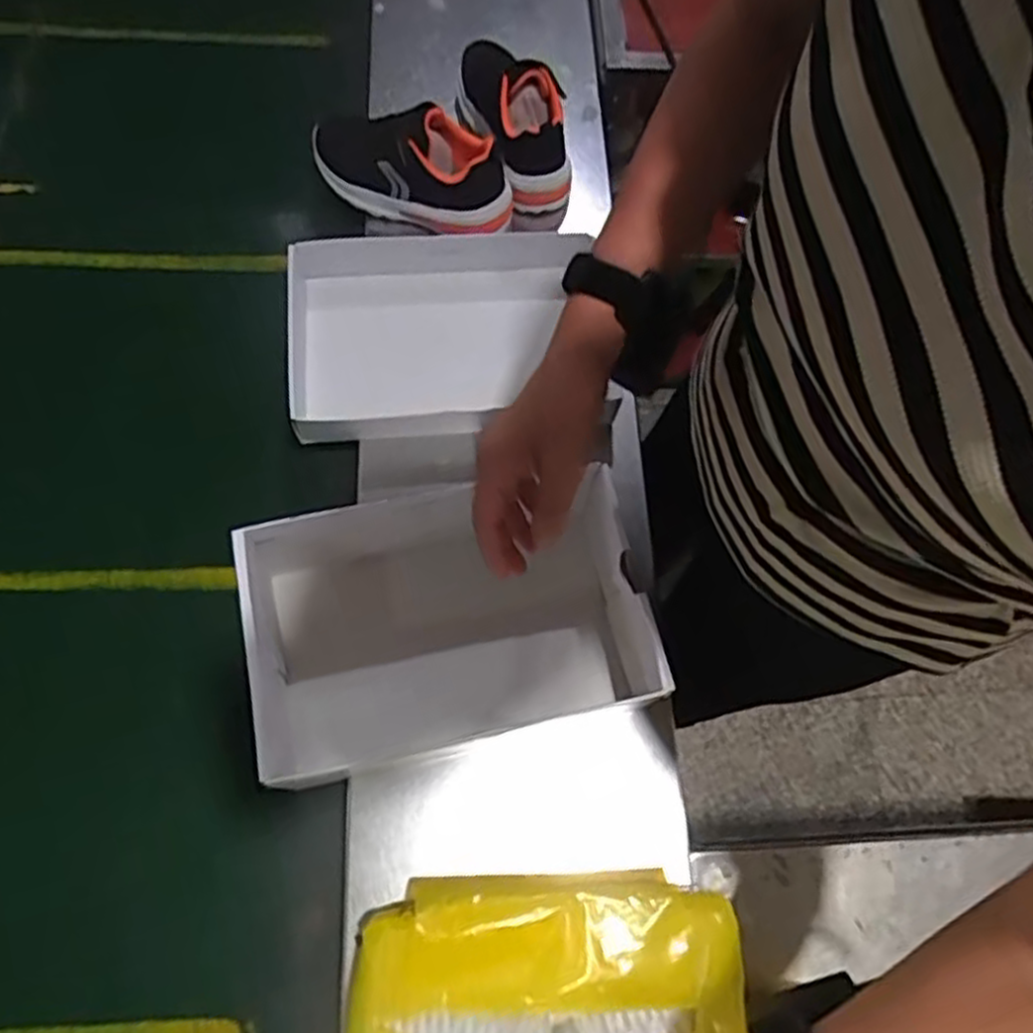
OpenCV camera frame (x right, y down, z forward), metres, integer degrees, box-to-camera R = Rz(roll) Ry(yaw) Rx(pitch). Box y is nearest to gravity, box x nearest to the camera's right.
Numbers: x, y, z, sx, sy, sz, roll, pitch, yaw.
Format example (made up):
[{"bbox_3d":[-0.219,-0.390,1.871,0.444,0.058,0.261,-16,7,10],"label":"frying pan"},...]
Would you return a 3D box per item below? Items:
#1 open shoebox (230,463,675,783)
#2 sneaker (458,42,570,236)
[{"bbox_3d":[-0.069,0.073,0.616,0.312,0.115,0.212,-10,71,-8],"label":"open shoebox"},{"bbox_3d":[-0.006,-0.433,0.808,0.080,0.113,0.211,-15,71,-10],"label":"sneaker"}]

